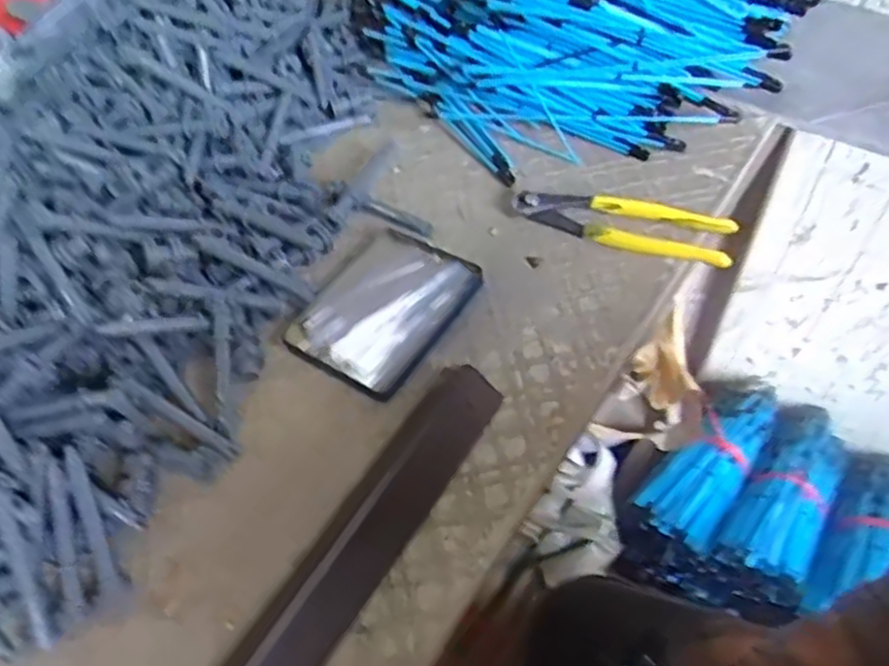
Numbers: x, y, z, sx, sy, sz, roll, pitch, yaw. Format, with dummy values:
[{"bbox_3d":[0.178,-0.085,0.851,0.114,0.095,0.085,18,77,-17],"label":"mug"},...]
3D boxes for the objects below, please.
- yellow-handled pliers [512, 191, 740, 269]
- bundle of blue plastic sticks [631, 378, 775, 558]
[{"bbox_3d":[0.136,-0.084,0.568,0.163,0.021,0.043,17,56,15],"label":"yellow-handled pliers"},{"bbox_3d":[0.390,0.181,1.081,0.117,0.095,0.289,29,59,22],"label":"bundle of blue plastic sticks"}]

